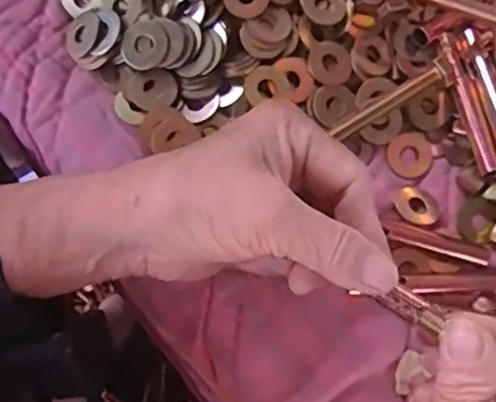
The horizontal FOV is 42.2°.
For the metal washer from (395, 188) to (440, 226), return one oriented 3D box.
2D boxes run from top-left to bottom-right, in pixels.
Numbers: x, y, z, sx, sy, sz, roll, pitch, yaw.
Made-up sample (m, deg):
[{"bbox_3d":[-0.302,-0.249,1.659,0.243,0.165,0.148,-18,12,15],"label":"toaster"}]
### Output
[{"bbox_3d":[0.091,0.003,0.344,0.023,0.004,0.022,7,60,-12],"label":"metal washer"}]

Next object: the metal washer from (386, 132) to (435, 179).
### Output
[{"bbox_3d":[0.089,-0.025,0.351,0.026,0.004,0.024,0,77,-1],"label":"metal washer"}]

